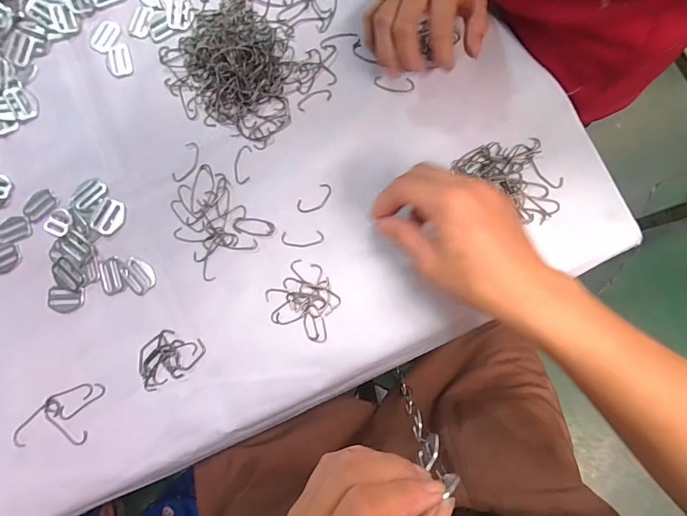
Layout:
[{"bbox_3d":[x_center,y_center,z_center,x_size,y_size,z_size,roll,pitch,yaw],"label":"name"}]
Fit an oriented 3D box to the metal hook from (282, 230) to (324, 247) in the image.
[{"bbox_3d":[-0.036,-0.017,0.339,0.037,0.004,0.014,-3,82,2],"label":"metal hook"}]

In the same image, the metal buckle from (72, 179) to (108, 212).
[{"bbox_3d":[-0.233,-0.059,0.355,0.032,0.006,0.024,-42,82,-4],"label":"metal buckle"}]

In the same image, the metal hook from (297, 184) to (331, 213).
[{"bbox_3d":[-0.025,-0.052,0.344,0.034,0.004,0.017,-38,82,-3],"label":"metal hook"}]

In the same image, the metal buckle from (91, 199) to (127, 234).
[{"bbox_3d":[-0.211,-0.037,0.349,0.021,0.004,0.032,22,83,5],"label":"metal buckle"}]

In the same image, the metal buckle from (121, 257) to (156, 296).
[{"bbox_3d":[-0.181,0.014,0.342,0.022,0.004,0.034,-41,82,-3],"label":"metal buckle"}]

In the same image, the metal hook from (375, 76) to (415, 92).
[{"bbox_3d":[0.046,-0.157,0.351,0.036,0.004,0.014,6,82,3],"label":"metal hook"}]

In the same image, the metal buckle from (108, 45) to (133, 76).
[{"bbox_3d":[-0.217,-0.193,0.377,0.022,0.004,0.034,-18,82,0],"label":"metal buckle"}]

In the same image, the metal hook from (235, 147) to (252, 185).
[{"bbox_3d":[-0.092,-0.085,0.352,0.015,0.004,0.036,2,82,3],"label":"metal hook"}]

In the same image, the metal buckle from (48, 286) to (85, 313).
[{"bbox_3d":[-0.246,0.037,0.343,0.031,0.006,0.022,2,82,3],"label":"metal buckle"}]

